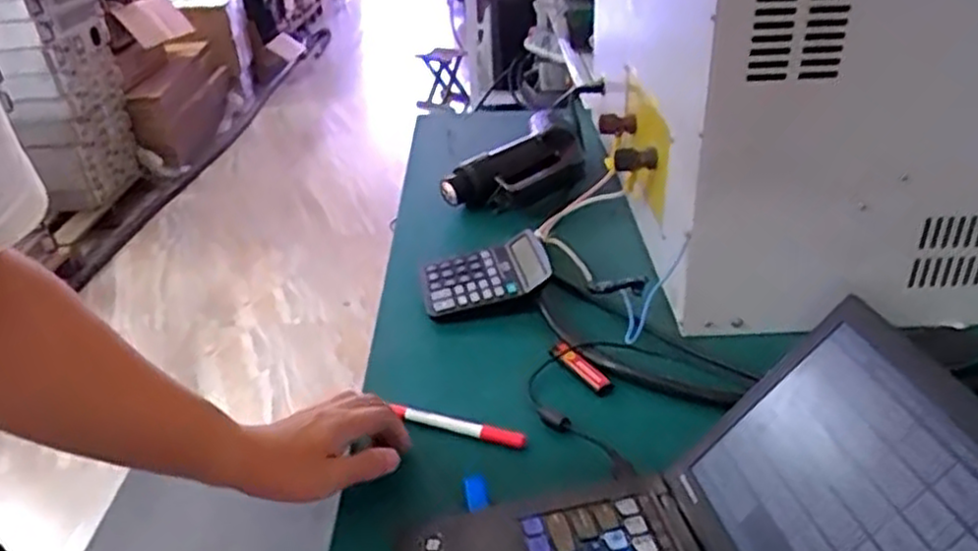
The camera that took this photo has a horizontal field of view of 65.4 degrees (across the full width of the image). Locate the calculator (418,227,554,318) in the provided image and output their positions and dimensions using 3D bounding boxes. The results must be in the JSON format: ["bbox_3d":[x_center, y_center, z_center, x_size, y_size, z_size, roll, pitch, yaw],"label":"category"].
[{"bbox_3d":[-0.005,-0.001,0.880,0.144,0.040,0.101,-6,30,-4],"label":"calculator"}]

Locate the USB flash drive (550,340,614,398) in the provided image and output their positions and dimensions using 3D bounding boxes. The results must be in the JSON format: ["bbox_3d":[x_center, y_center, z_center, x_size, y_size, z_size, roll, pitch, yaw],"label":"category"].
[{"bbox_3d":[0.089,0.089,0.747,0.020,0.007,0.082,-21,35,-28],"label":"USB flash drive"}]

